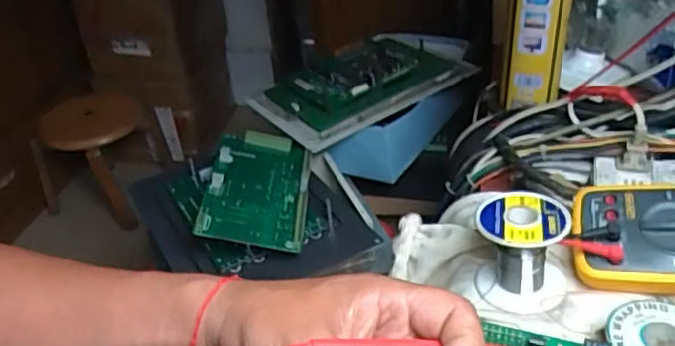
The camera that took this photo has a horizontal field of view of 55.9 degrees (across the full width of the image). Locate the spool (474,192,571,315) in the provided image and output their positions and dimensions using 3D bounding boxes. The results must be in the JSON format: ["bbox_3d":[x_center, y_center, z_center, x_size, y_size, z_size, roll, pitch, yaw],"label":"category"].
[{"bbox_3d":[0.135,0.058,0.467,0.065,0.068,0.061,5,35,16],"label":"spool"}]

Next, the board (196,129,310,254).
[{"bbox_3d":[-0.095,0.016,0.770,0.116,0.011,0.198,11,41,-7],"label":"board"}]

